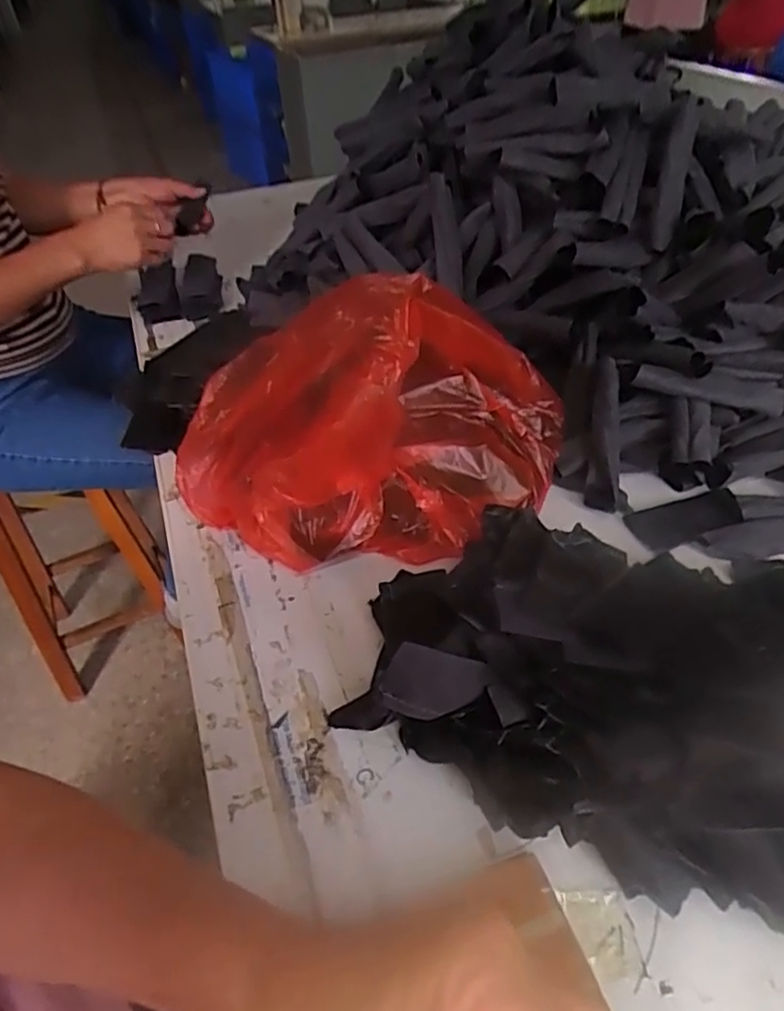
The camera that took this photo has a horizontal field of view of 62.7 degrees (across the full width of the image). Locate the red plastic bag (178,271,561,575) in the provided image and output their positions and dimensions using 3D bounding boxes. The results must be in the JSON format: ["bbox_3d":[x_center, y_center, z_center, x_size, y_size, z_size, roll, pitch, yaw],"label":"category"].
[{"bbox_3d":[-0.016,-0.093,0.595,0.297,0.220,0.265,20,47,24],"label":"red plastic bag"}]

